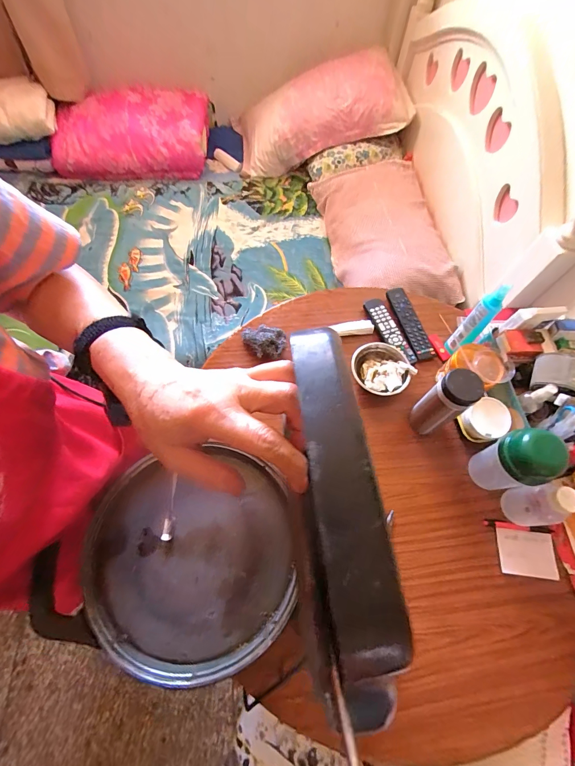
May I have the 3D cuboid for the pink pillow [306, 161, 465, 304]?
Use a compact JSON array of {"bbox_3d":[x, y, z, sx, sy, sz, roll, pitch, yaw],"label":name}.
[{"bbox_3d":[0.317,-0.509,1.163,0.320,0.163,0.647,-10,64,-7],"label":"pink pillow"}]

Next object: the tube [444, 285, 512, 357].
[{"bbox_3d":[0.388,-0.124,0.704,0.041,0.196,0.029,41,69,17],"label":"tube"}]

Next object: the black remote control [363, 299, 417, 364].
[{"bbox_3d":[0.236,-0.122,0.794,0.048,0.014,0.181,-21,66,-11],"label":"black remote control"}]

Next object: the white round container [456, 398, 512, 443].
[{"bbox_3d":[0.393,0.075,0.674,0.077,0.053,0.073,1,64,-1],"label":"white round container"}]

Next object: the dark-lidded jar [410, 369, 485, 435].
[{"bbox_3d":[0.290,0.039,0.638,0.064,0.166,0.064,1,64,-1],"label":"dark-lidded jar"}]

